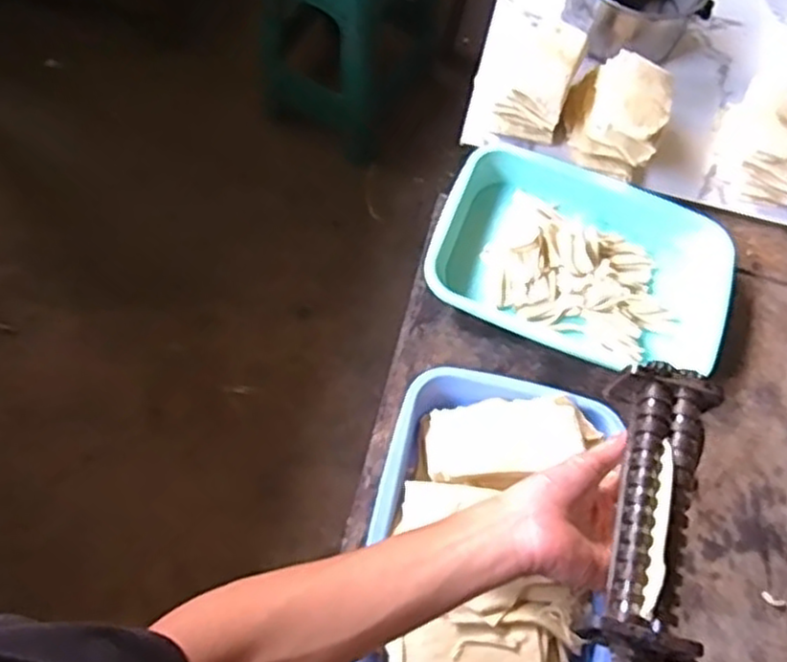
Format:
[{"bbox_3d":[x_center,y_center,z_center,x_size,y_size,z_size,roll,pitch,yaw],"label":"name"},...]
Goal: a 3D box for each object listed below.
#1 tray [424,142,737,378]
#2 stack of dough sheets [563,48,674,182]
[{"bbox_3d":[0.212,-0.084,0.827,0.321,0.046,0.236,21,65,7],"label":"tray"},{"bbox_3d":[0.260,-0.258,0.867,0.112,0.074,0.131,24,66,8],"label":"stack of dough sheets"}]

